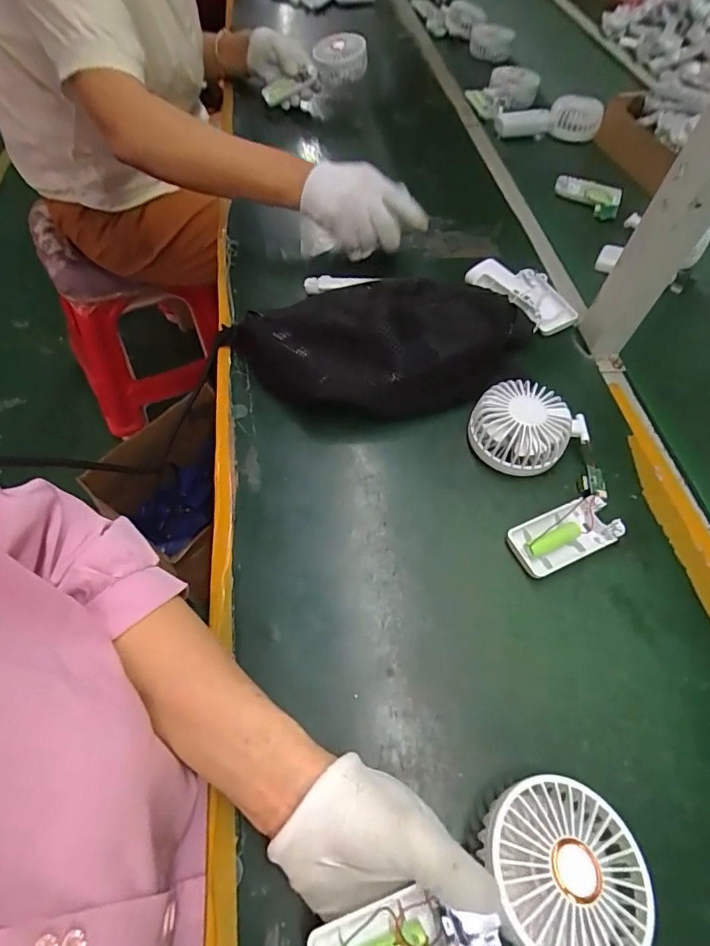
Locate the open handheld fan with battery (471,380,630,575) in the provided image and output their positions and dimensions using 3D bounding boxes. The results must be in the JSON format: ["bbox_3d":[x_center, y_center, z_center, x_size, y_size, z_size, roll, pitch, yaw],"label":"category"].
[{"bbox_3d":[0.169,-0.003,0.425,0.102,0.048,0.166,-10,58,-8],"label":"open handheld fan with battery"}]

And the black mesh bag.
[{"bbox_3d":[0.015,-0.130,0.483,0.295,0.078,0.135,2,57,0],"label":"black mesh bag"}]

